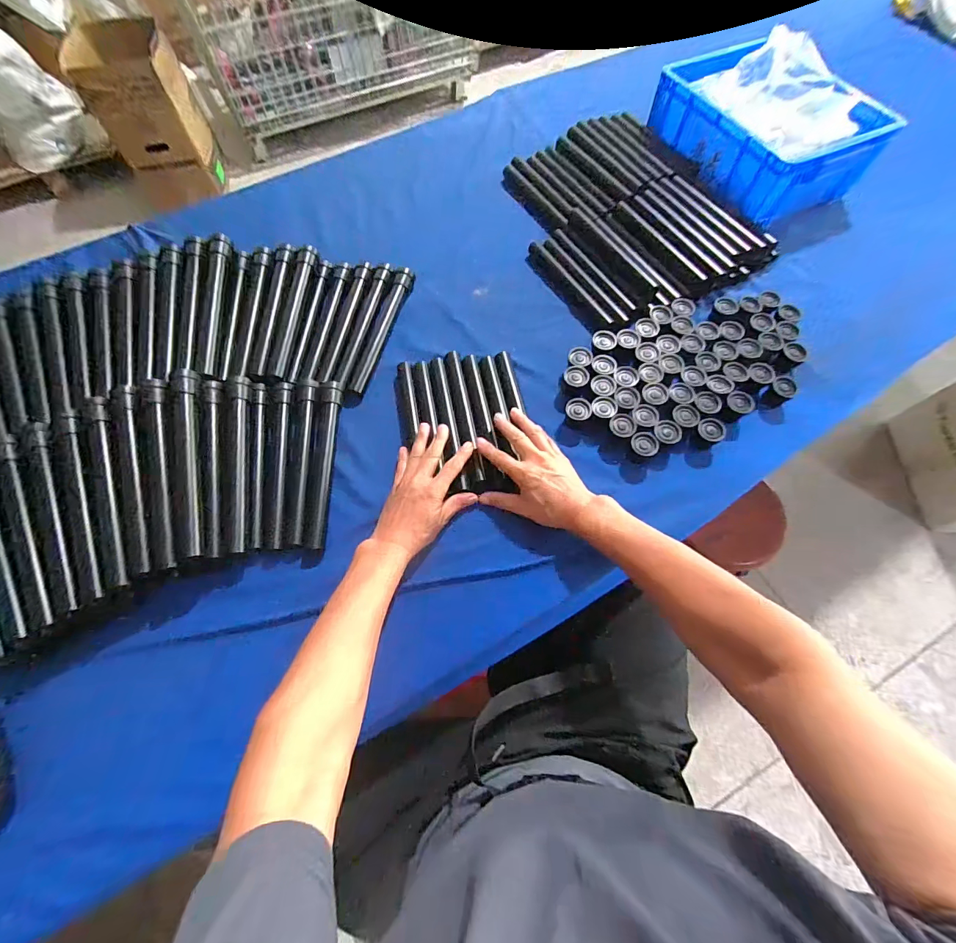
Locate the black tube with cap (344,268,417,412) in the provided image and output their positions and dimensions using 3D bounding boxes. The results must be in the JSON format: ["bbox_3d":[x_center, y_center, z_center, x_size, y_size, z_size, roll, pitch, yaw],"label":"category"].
[{"bbox_3d":[-0.158,-0.219,0.651,0.032,0.023,0.267,14,66,6],"label":"black tube with cap"}]

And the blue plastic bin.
[{"bbox_3d":[0.507,-0.615,0.733,0.238,0.111,0.319,-24,68,-11],"label":"blue plastic bin"}]

